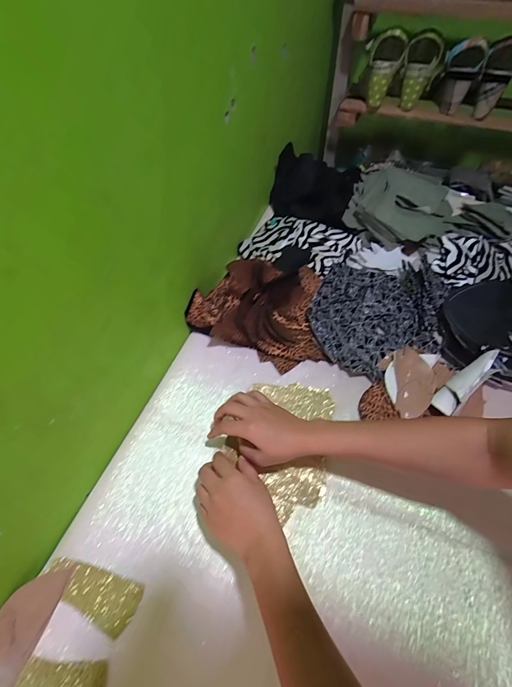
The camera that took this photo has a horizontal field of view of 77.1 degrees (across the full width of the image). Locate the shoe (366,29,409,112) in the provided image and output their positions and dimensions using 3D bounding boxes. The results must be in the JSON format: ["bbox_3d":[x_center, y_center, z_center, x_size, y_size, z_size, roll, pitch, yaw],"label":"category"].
[{"bbox_3d":[0.316,-0.667,0.794,0.079,0.141,0.096,12,56,9],"label":"shoe"}]

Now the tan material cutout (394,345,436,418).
[{"bbox_3d":[0.248,0.056,0.502,0.056,0.007,0.117,6,59,12],"label":"tan material cutout"}]

